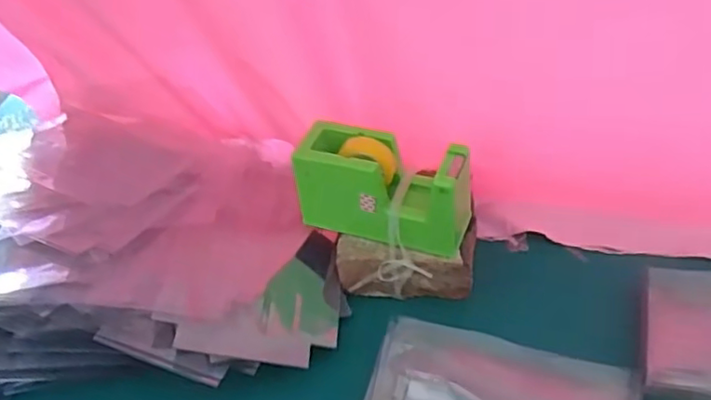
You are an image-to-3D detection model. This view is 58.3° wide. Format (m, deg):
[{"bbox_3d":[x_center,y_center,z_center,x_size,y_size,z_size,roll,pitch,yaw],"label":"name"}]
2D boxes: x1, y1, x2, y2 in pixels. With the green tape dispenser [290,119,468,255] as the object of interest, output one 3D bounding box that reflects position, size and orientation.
[{"bbox_3d":[0.022,-0.005,0.500,0.130,0.083,0.059,14,48,21],"label":"green tape dispenser"}]

